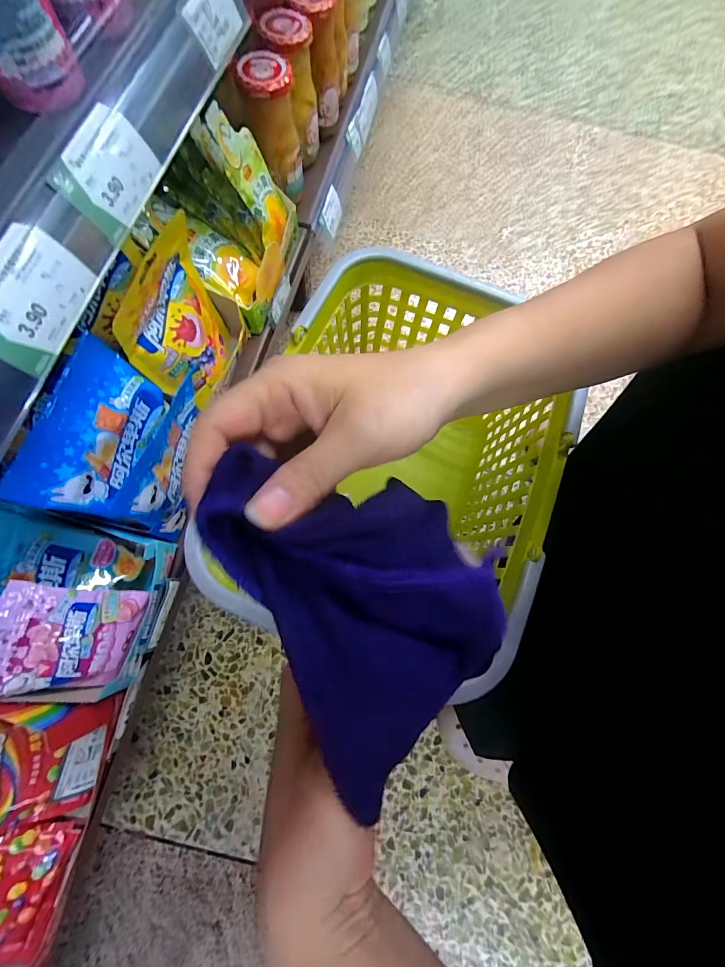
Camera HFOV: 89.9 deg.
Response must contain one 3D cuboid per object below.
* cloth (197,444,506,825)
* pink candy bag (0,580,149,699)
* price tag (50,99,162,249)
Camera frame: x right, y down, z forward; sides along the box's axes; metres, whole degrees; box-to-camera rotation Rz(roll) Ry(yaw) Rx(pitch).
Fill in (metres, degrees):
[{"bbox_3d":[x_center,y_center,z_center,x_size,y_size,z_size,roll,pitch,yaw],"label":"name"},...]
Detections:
[{"bbox_3d":[0.002,0.034,0.128,0.080,0.036,0.114,-29,76,-10],"label":"cloth"},{"bbox_3d":[-0.220,0.117,0.270,0.011,0.094,0.076,12,78,38],"label":"pink candy bag"},{"bbox_3d":[-0.147,-0.182,0.212,0.004,0.037,0.067,7,72,26],"label":"price tag"}]

